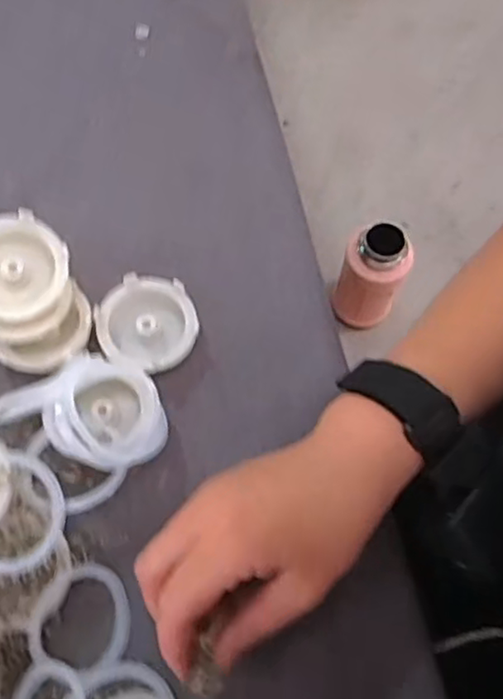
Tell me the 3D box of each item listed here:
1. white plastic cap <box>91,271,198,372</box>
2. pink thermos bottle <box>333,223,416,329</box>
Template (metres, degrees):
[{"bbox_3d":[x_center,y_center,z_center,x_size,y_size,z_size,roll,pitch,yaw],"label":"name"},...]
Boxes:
[{"bbox_3d":[-0.058,-0.014,0.370,0.053,0.014,0.056,0,70,-1],"label":"white plastic cap"},{"bbox_3d":[0.184,-0.110,1.019,0.095,0.210,0.078,24,72,7],"label":"pink thermos bottle"}]

